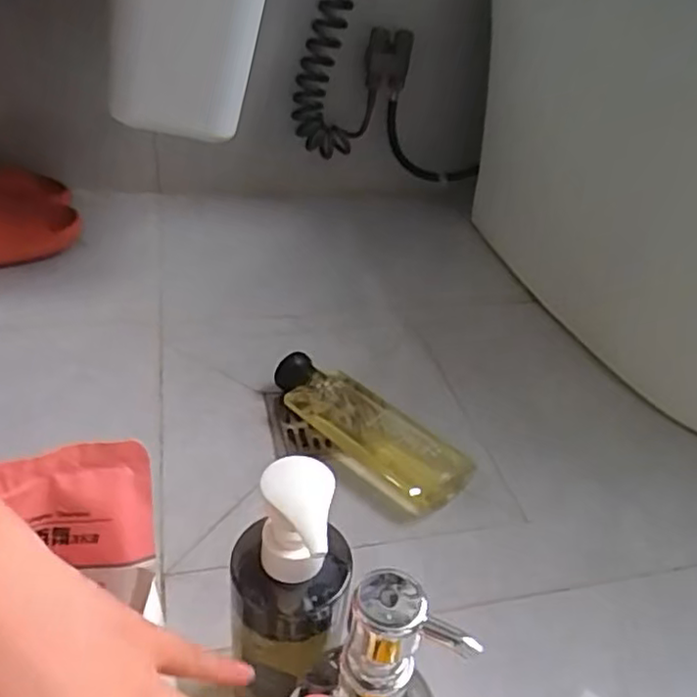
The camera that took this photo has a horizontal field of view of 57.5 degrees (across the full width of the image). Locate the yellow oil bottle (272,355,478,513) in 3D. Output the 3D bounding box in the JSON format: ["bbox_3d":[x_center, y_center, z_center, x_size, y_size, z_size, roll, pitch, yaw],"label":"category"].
[{"bbox_3d":[0.015,0.072,0.589,0.210,0.042,0.063,33,45,31],"label":"yellow oil bottle"}]

